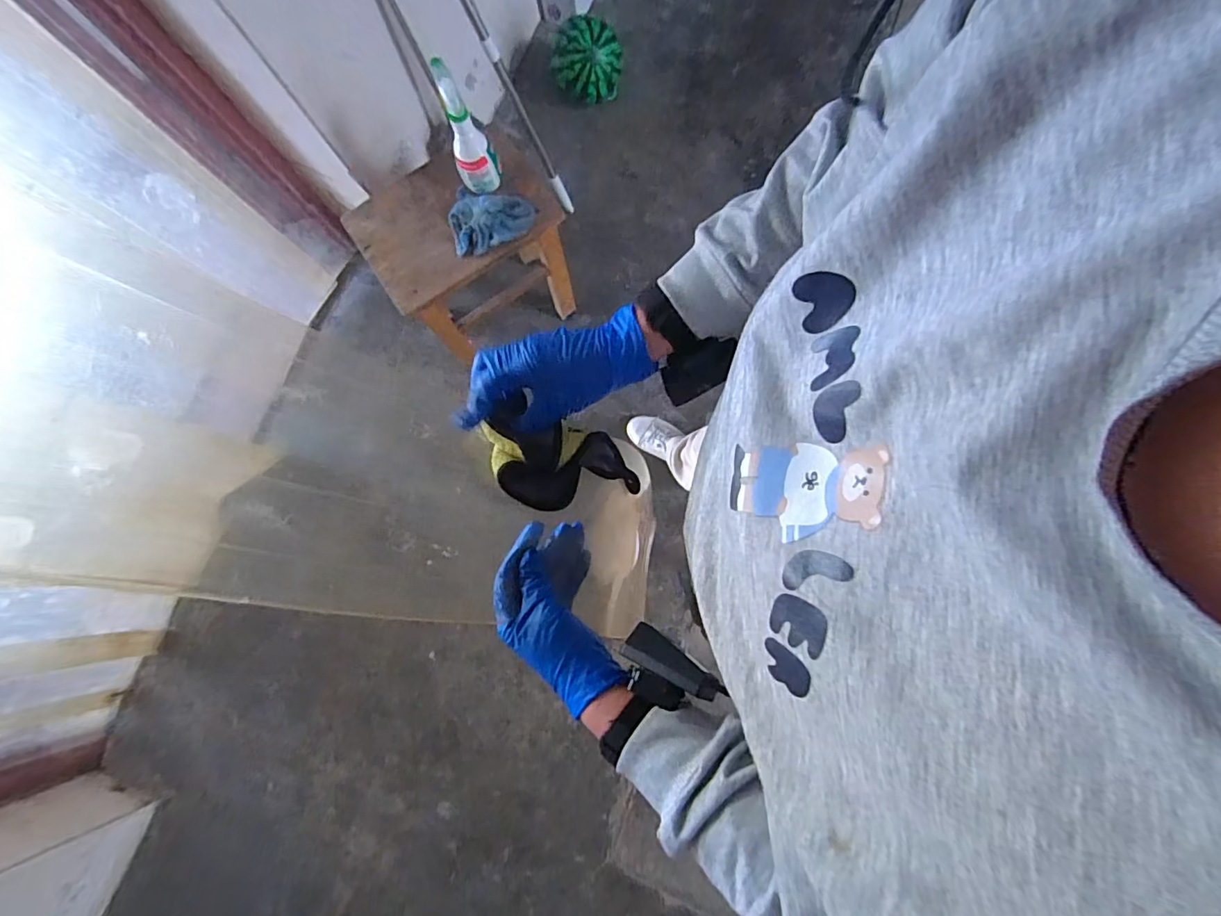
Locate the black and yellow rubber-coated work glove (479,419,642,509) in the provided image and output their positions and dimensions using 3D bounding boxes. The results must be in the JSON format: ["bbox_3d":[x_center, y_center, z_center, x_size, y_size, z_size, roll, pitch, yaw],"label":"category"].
[{"bbox_3d":[-0.029,0.010,0.488,0.173,0.040,0.073,6,76,-44],"label":"black and yellow rubber-coated work glove"}]

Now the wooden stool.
[{"bbox_3d":[-0.300,-0.439,1.193,0.372,0.401,0.255,-33,79,-4],"label":"wooden stool"}]

